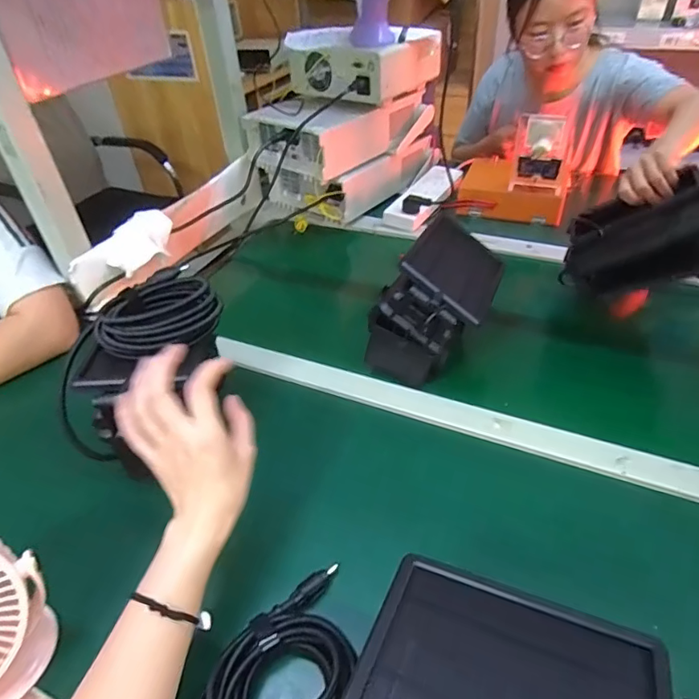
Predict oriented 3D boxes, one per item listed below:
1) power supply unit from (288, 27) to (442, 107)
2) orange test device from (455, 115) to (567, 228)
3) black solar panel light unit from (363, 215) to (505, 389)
[{"bbox_3d":[0.014,-0.579,1.001,0.252,0.092,0.217,29,50,32],"label":"power supply unit"},{"bbox_3d":[0.346,-0.380,1.016,0.210,0.197,0.163,15,44,21],"label":"orange test device"},{"bbox_3d":[0.117,-0.062,0.655,0.128,0.164,0.188,19,46,25],"label":"black solar panel light unit"}]

